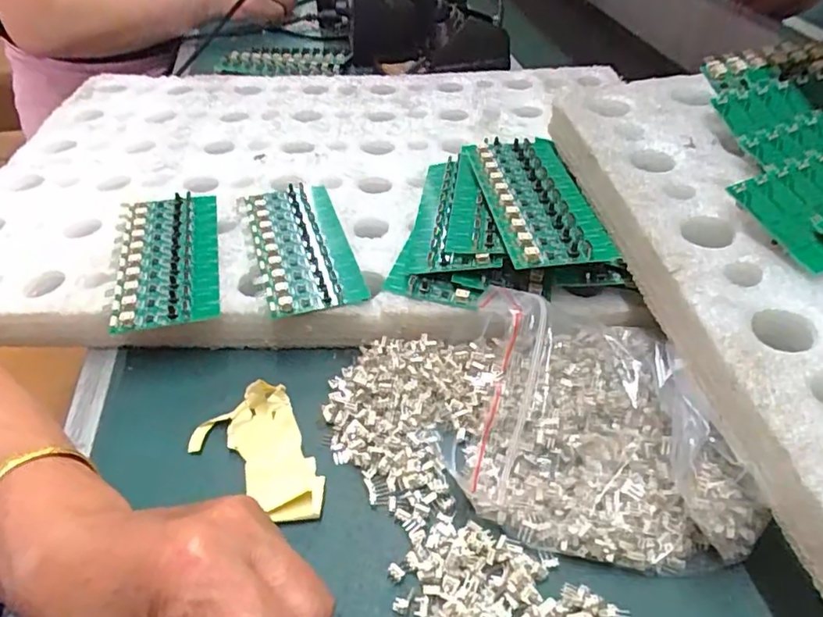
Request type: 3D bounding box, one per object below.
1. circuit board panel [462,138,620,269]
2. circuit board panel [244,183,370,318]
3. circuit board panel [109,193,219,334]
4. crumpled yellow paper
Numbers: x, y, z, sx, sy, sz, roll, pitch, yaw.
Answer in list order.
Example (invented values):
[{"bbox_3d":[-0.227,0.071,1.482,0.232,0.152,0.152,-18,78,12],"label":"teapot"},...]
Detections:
[{"bbox_3d":[0.081,-0.078,0.383,0.066,0.013,0.152,-6,43,-5],"label":"circuit board panel"},{"bbox_3d":[-0.076,-0.046,0.395,0.060,0.009,0.134,-14,44,-13],"label":"circuit board panel"},{"bbox_3d":[-0.165,-0.039,0.387,0.063,0.007,0.136,-12,44,-11],"label":"circuit board panel"},{"bbox_3d":[-0.082,0.079,0.303,0.054,0.023,0.080,-22,47,-20],"label":"crumpled yellow paper"}]

